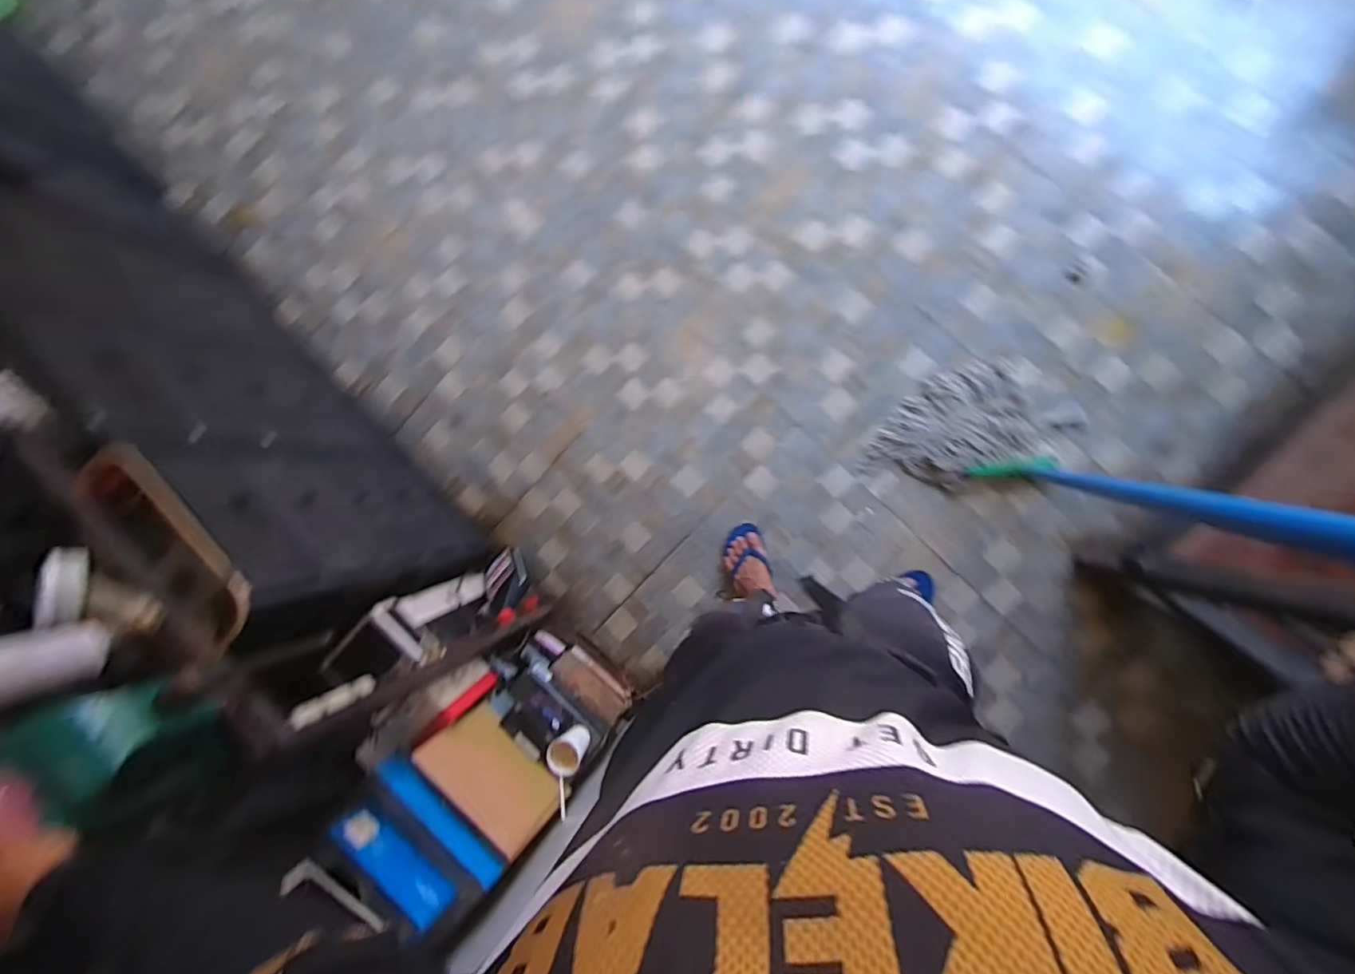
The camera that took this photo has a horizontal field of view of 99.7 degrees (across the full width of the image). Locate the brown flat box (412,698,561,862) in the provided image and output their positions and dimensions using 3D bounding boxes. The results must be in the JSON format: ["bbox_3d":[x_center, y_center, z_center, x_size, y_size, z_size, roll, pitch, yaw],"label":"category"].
[{"bbox_3d":[-0.346,0.545,1.089,0.250,0.215,0.018,46,107,7],"label":"brown flat box"}]

